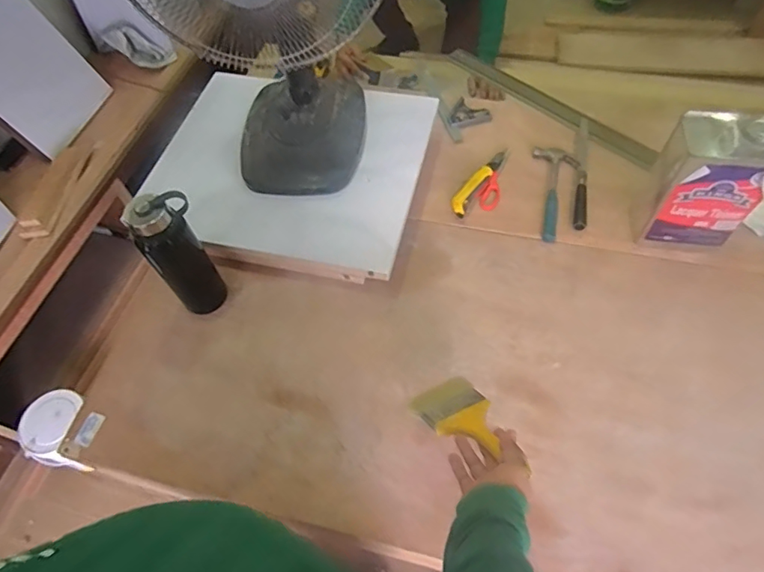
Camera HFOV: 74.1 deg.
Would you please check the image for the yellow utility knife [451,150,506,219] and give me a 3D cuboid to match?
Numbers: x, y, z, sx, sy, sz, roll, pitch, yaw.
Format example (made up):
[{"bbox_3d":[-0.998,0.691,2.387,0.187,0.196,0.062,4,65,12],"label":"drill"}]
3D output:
[{"bbox_3d":[0.202,-0.221,1.059,0.038,0.016,0.193,29,65,20],"label":"yellow utility knife"}]

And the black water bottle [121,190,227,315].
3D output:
[{"bbox_3d":[-0.343,-0.048,0.877,0.087,0.269,0.100,38,68,23],"label":"black water bottle"}]

